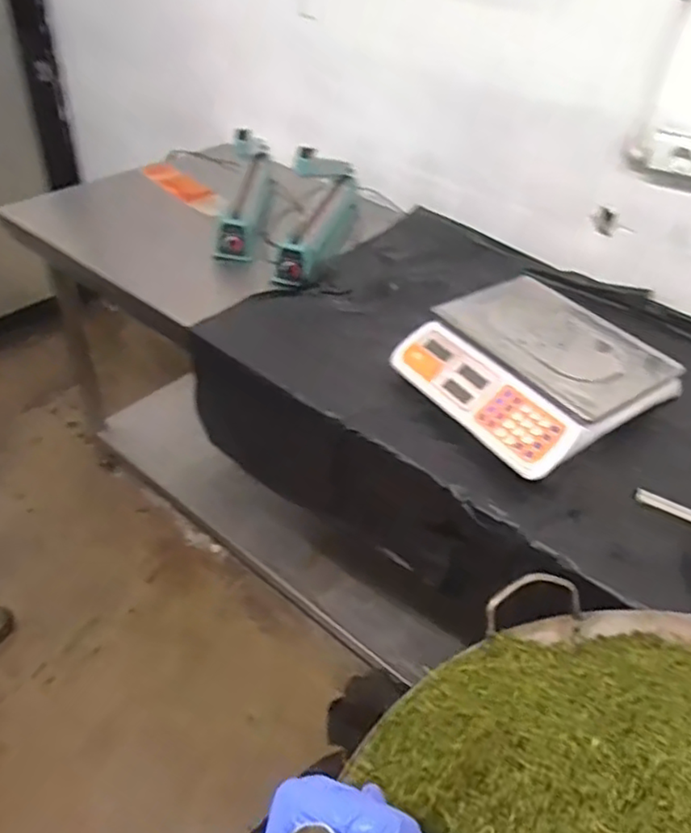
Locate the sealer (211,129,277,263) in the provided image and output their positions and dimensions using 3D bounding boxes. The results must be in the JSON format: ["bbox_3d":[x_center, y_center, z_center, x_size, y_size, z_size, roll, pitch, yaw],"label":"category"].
[{"bbox_3d":[-0.220,-0.542,1.426,0.089,0.230,0.416,5,41,-1],"label":"sealer"}]

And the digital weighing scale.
[{"bbox_3d":[0.298,-0.082,1.009,0.310,0.089,0.327,-23,49,-29],"label":"digital weighing scale"}]

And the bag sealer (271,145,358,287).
[{"bbox_3d":[-0.052,-0.443,1.348,0.140,0.165,0.421,9,41,3],"label":"bag sealer"}]

